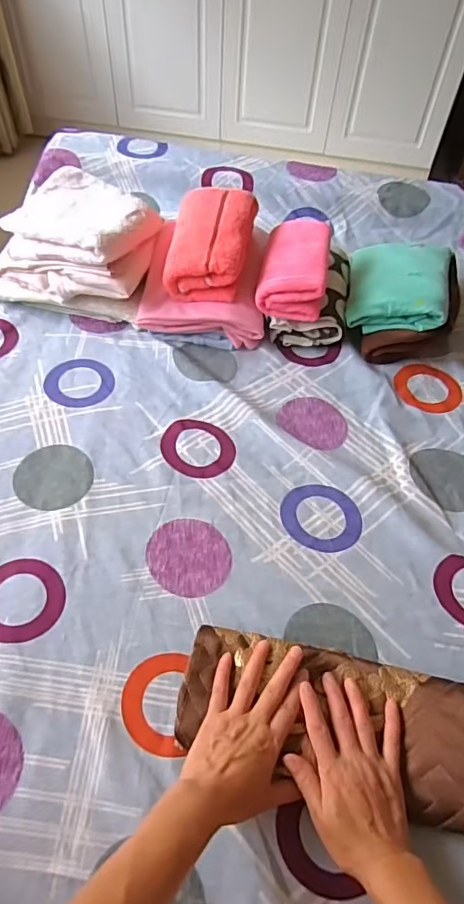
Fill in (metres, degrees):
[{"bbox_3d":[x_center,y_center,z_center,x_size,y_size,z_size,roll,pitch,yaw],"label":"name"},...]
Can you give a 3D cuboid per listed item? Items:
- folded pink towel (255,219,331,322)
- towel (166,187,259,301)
[{"bbox_3d":[0.093,-0.277,0.784,0.094,0.056,0.171,10,55,3],"label":"folded pink towel"},{"bbox_3d":[-0.029,-0.306,0.786,0.112,0.085,0.163,9,54,2],"label":"towel"}]

